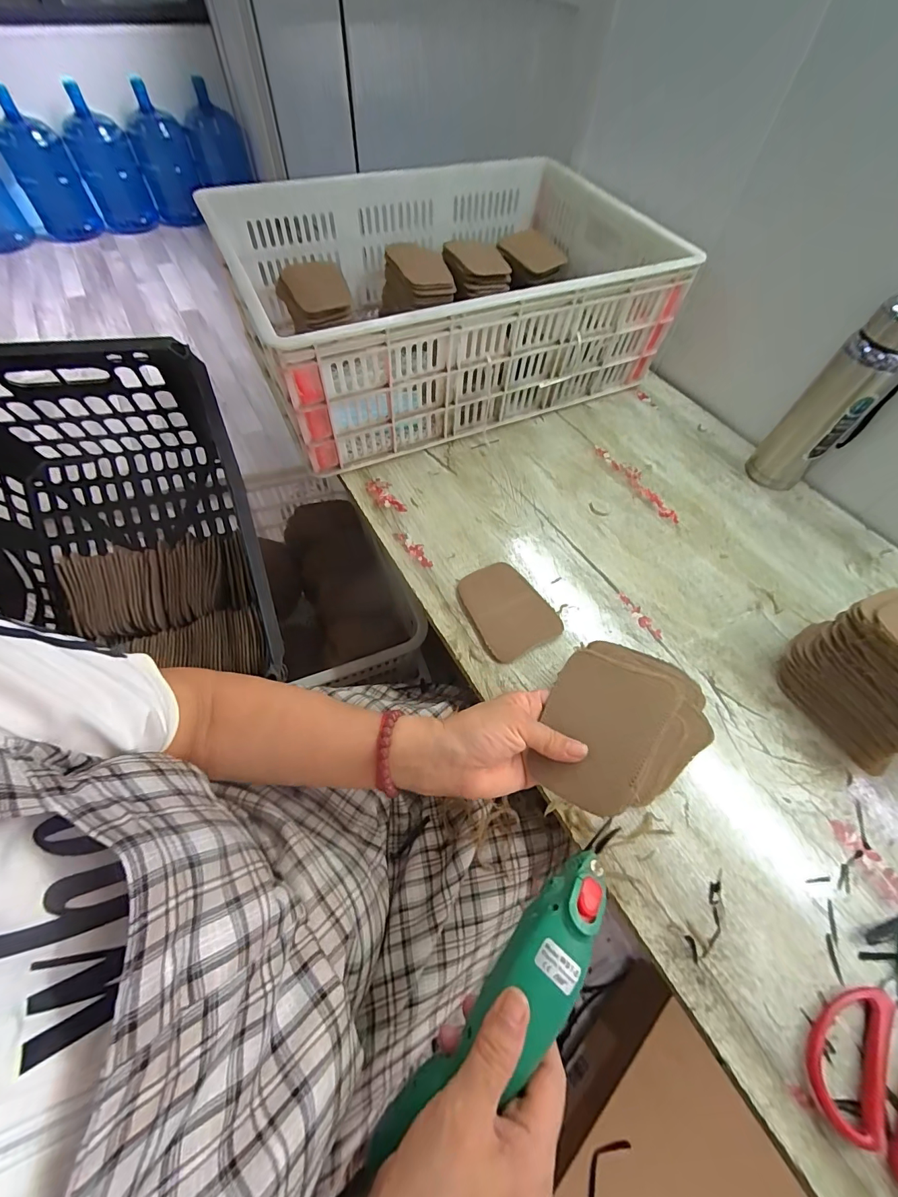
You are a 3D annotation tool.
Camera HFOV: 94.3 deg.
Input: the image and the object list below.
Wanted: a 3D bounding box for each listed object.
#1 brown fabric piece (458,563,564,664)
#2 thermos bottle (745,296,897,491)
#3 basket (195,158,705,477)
[{"bbox_3d":[0.067,0.010,0.482,0.088,0.005,0.113,-26,65,-19],"label":"brown fabric piece"},{"bbox_3d":[0.490,-0.242,0.529,0.057,0.223,0.069,-22,63,-16],"label":"thermos bottle"},{"bbox_3d":[0.001,-0.482,0.666,0.618,0.190,0.447,-22,63,-16],"label":"basket"}]

